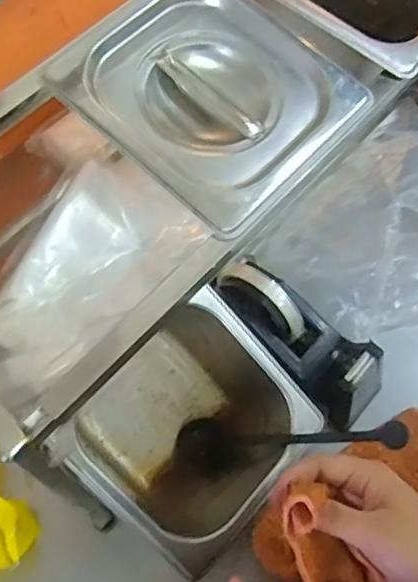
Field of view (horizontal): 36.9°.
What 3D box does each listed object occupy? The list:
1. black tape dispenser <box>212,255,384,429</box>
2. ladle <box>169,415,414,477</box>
[{"bbox_3d":[0.076,0.042,0.550,0.165,0.098,0.067,40,71,16],"label":"black tape dispenser"},{"bbox_3d":[0.057,0.120,0.504,0.209,0.033,0.049,-17,57,40],"label":"ladle"}]

